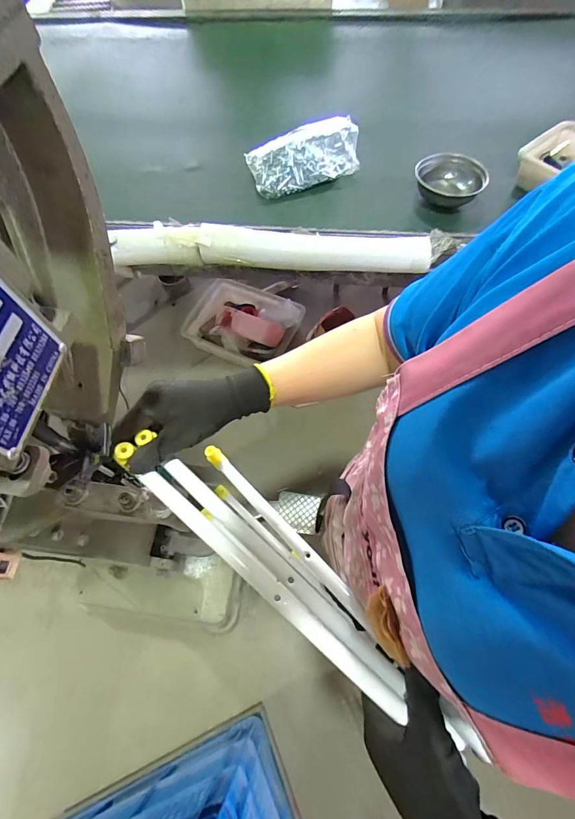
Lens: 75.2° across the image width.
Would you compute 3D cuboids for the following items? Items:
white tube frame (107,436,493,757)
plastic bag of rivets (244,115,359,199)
[{"bbox_3d":[0.002,0.173,0.379,0.082,0.169,0.383,-41,70,-16],"label":"white tube frame"},{"bbox_3d":[0.043,-0.610,0.894,0.265,0.089,0.144,-16,65,-5],"label":"plastic bag of rivets"}]

